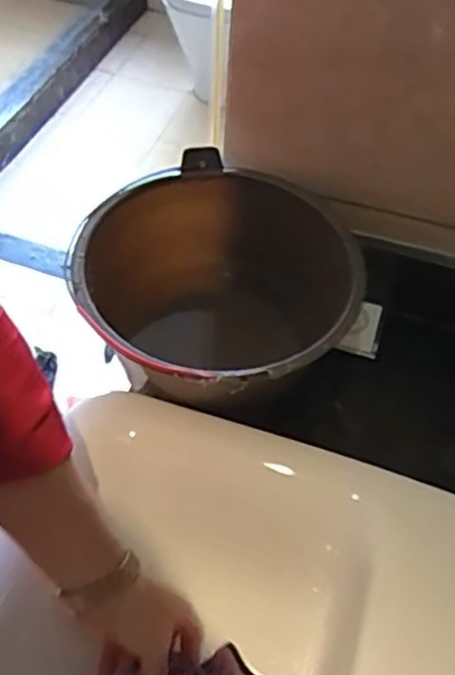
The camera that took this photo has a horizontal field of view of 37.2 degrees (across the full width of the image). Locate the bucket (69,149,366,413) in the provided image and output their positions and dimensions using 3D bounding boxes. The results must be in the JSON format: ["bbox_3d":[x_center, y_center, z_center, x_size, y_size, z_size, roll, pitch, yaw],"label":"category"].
[{"bbox_3d":[-0.012,-0.006,0.715,0.252,0.232,0.252,1,52,-2],"label":"bucket"}]

